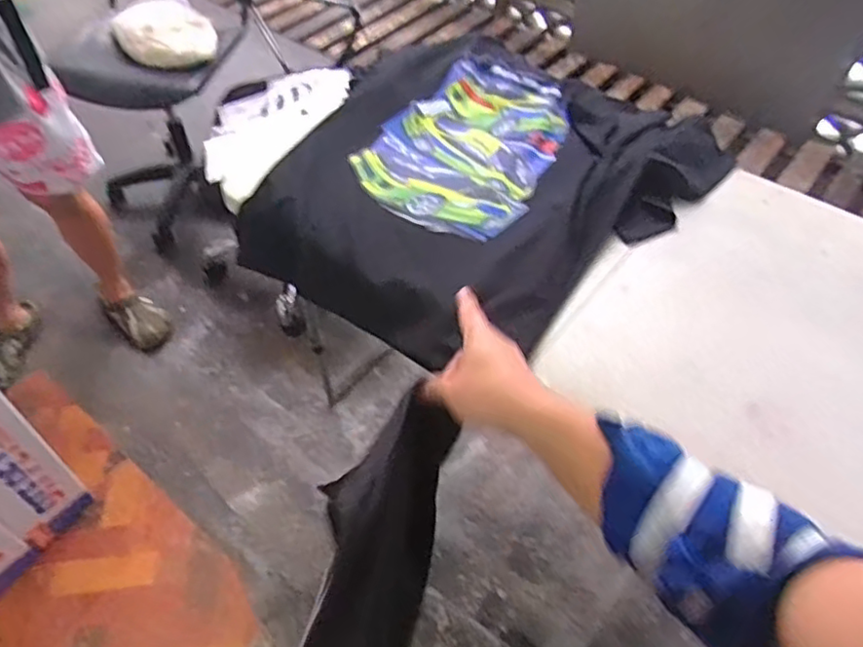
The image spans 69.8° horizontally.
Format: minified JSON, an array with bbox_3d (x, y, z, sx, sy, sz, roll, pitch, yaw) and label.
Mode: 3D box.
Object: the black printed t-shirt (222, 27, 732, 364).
[{"bbox_3d":[0.064,-0.246,1.016,0.588,0.094,0.685,35,57,27],"label":"black printed t-shirt"}]

